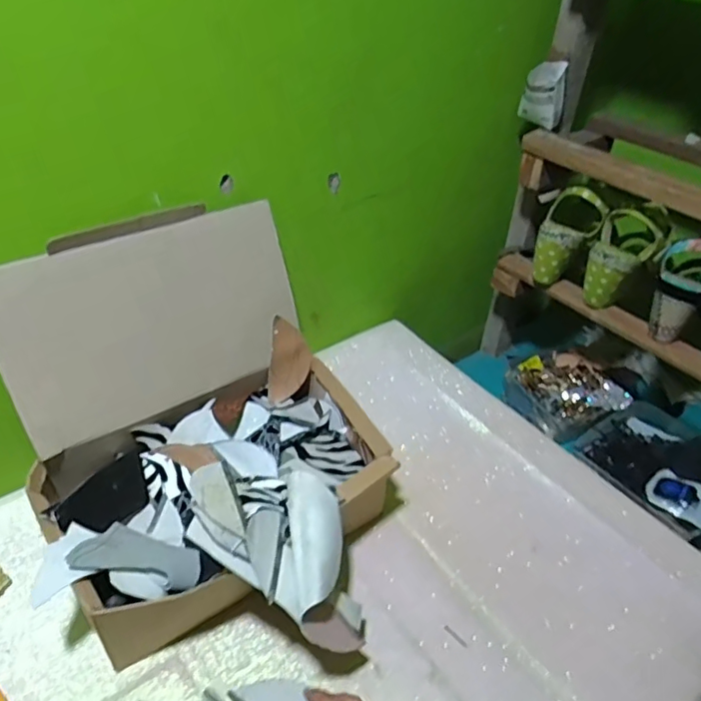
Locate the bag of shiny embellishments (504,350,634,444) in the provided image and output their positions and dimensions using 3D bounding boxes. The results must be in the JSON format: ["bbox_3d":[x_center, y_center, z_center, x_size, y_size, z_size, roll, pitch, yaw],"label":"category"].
[{"bbox_3d":[0.357,0.068,0.966,0.149,0.063,0.174,-14,42,-22],"label":"bag of shiny embellishments"}]

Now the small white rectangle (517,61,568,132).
[{"bbox_3d":[0.273,-0.360,0.802,0.056,0.078,0.032,18,41,16],"label":"small white rectangle"}]

